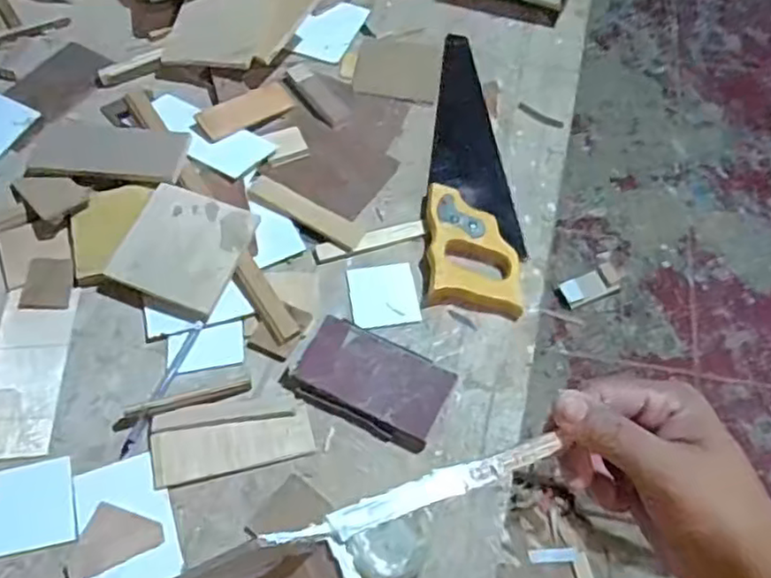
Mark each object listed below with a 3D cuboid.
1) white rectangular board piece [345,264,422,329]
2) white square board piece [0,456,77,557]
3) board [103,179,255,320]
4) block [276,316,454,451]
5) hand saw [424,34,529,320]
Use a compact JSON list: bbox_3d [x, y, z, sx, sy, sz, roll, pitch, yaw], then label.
[{"bbox_3d":[-0.002,0.006,0.678,0.066,0.007,0.067,-9,59,-6],"label":"white rectangular board piece"},{"bbox_3d":[-0.300,0.183,0.565,0.069,0.007,0.074,-14,60,-9],"label":"white square board piece"},{"bbox_3d":[-0.200,-0.040,0.664,0.112,0.006,0.118,23,73,5],"label":"board"},{"bbox_3d":[-0.013,0.084,0.618,0.137,0.019,0.083,25,62,14],"label":"block"},{"bbox_3d":[0.093,-0.150,0.757,0.098,0.023,0.395,0,59,-1],"label":"hand saw"}]

